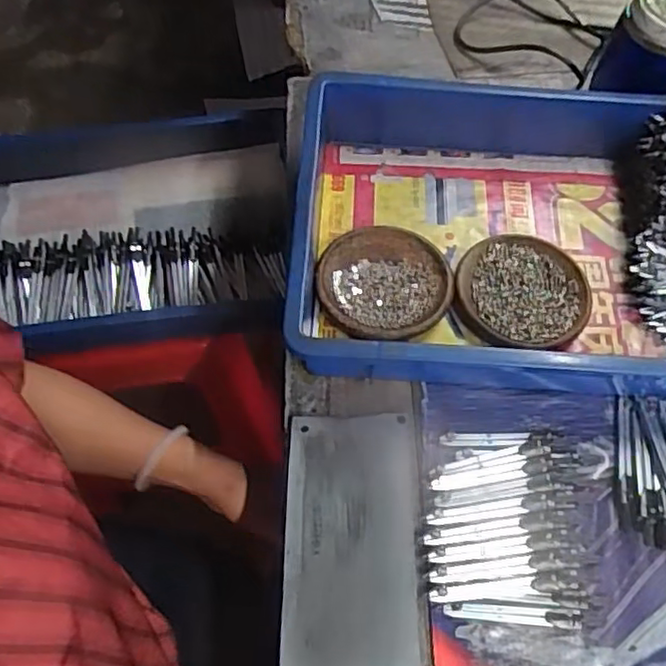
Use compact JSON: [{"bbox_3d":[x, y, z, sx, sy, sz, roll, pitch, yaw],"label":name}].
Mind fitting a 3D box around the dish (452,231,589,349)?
[{"bbox_3d":[0.166,-0.036,0.566,0.114,0.016,0.115,0,62,0],"label":"dish"}]

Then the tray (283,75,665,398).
[{"bbox_3d":[0.194,-0.084,0.554,0.438,0.078,0.282,3,62,2],"label":"tray"}]

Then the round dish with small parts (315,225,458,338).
[{"bbox_3d":[0.046,-0.044,0.563,0.112,0.020,0.111,0,62,0],"label":"round dish with small parts"}]

